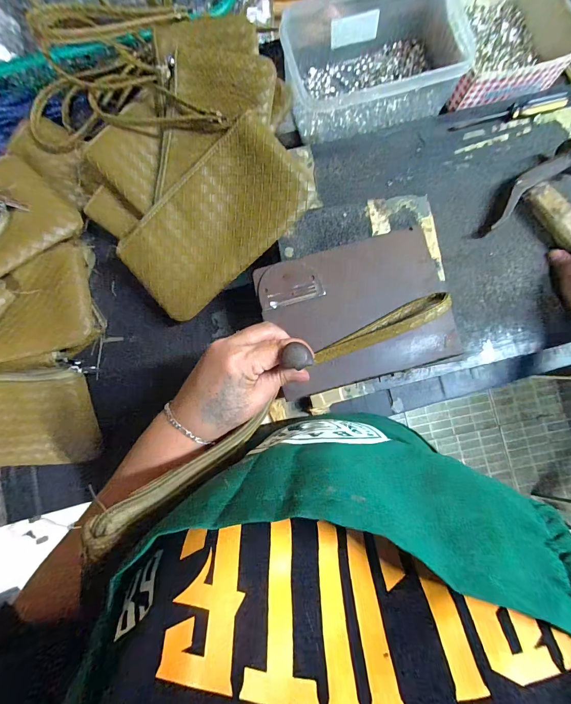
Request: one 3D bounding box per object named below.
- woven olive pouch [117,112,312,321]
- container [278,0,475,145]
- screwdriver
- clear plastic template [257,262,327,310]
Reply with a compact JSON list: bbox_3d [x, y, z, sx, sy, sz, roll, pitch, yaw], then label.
[{"bbox_3d":[-0.076,-0.132,0.346,0.203,0.009,0.111,-40,96,11],"label":"woven olive pouch"},{"bbox_3d":[0.096,-0.347,0.398,0.197,0.075,0.144,-16,84,-1],"label":"container"},{"bbox_3d":[0.265,-0.281,0.393,0.131,0.023,0.019,-16,84,-1],"label":"screwdriver"},{"bbox_3d":[0.003,-0.067,0.326,0.062,0.004,0.041,-16,84,-1],"label":"clear plastic template"}]

